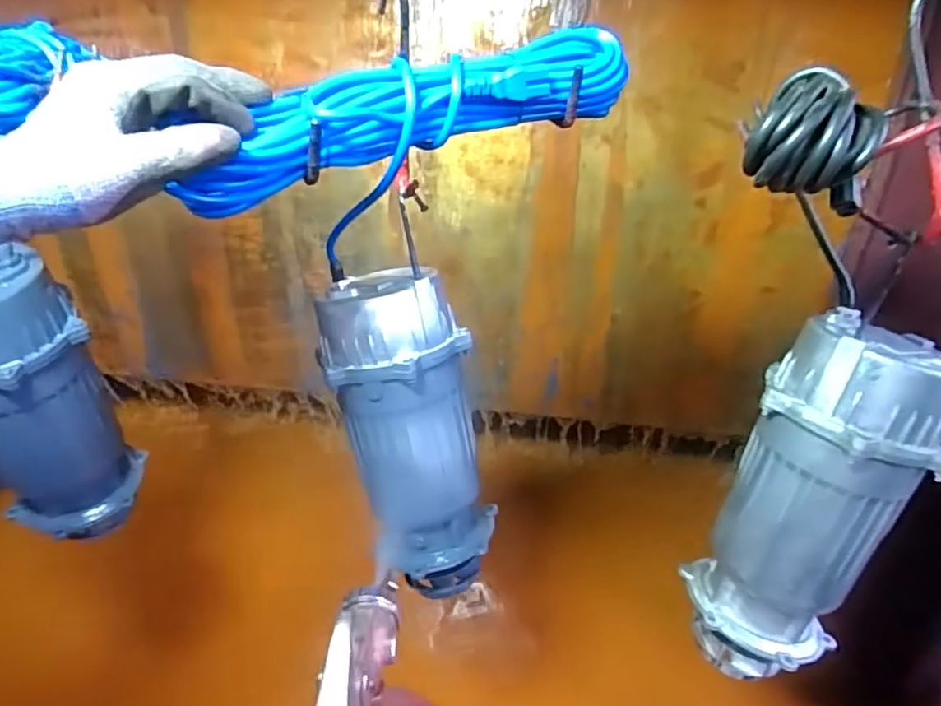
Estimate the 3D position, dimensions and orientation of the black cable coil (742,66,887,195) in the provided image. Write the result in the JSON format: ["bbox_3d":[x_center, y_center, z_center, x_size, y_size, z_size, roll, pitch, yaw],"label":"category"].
[{"bbox_3d":[0.208,-0.131,0.384,0.060,0.061,0.067,-17,30,-35],"label":"black cable coil"}]

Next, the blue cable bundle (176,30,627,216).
[{"bbox_3d":[-0.038,-0.175,0.460,0.342,0.066,0.041,-22,30,-17],"label":"blue cable bundle"}]

